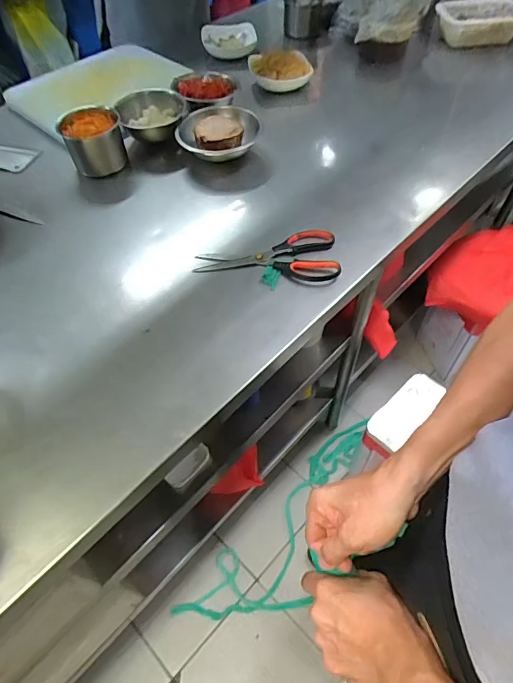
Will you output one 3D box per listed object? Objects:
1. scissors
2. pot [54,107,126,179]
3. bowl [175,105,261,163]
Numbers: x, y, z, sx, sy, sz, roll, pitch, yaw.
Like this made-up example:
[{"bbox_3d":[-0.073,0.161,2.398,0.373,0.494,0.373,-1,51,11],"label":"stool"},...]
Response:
[{"bbox_3d":[0.017,-0.144,0.716,0.233,0.019,0.108,0,55,1],"label":"scissors"},{"bbox_3d":[-0.328,-0.404,0.868,0.111,0.090,0.123,-22,58,-14],"label":"pot"},{"bbox_3d":[-0.074,-0.420,0.883,0.164,0.061,0.158,0,55,0],"label":"bowl"}]

